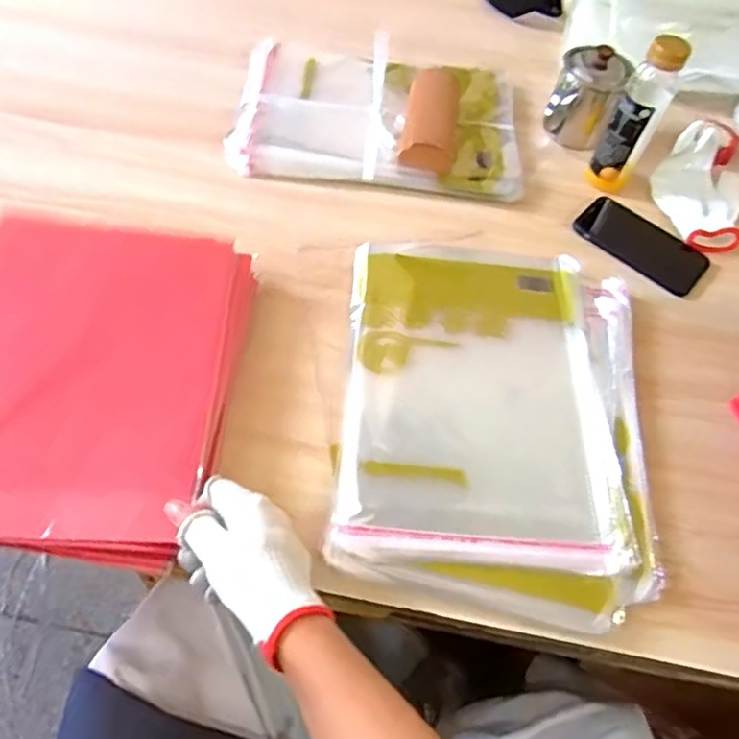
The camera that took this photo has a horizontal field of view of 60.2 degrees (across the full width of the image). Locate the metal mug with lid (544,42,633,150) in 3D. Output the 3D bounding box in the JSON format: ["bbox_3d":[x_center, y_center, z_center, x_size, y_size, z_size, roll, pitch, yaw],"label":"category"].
[{"bbox_3d":[0.270,-0.341,0.810,0.078,0.103,0.087,19,60,9],"label":"metal mug with lid"}]

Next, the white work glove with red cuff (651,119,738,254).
[{"bbox_3d":[0.420,-0.244,0.794,0.114,0.043,0.222,24,61,10],"label":"white work glove with red cuff"}]

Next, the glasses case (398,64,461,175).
[{"bbox_3d":[0.077,-0.304,0.780,0.061,0.031,0.162,11,57,1],"label":"glasses case"}]

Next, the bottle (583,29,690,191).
[{"bbox_3d":[0.305,-0.288,0.731,0.053,0.172,0.045,32,62,16],"label":"bottle"}]

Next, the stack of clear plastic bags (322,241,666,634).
[{"bbox_3d":[0.114,0.031,0.602,0.272,0.024,0.375,8,60,1],"label":"stack of clear plastic bags"}]

